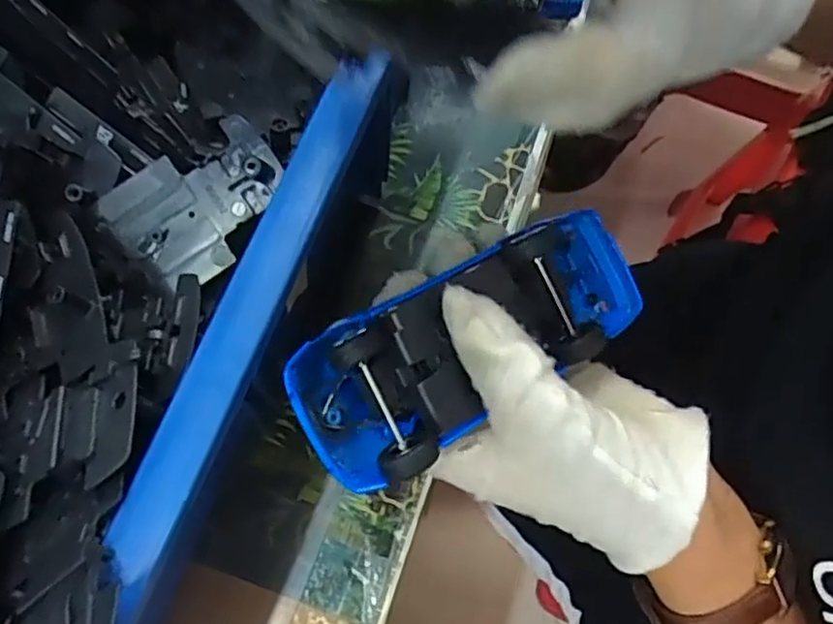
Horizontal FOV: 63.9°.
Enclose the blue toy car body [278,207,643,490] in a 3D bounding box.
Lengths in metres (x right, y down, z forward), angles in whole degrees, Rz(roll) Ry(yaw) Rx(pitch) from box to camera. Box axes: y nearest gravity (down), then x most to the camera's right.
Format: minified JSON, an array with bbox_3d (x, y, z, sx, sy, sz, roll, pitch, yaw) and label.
[{"bbox_3d":[0.023,0.016,0.236,0.127,0.032,0.048,-24,73,-19],"label":"blue toy car body"}]

